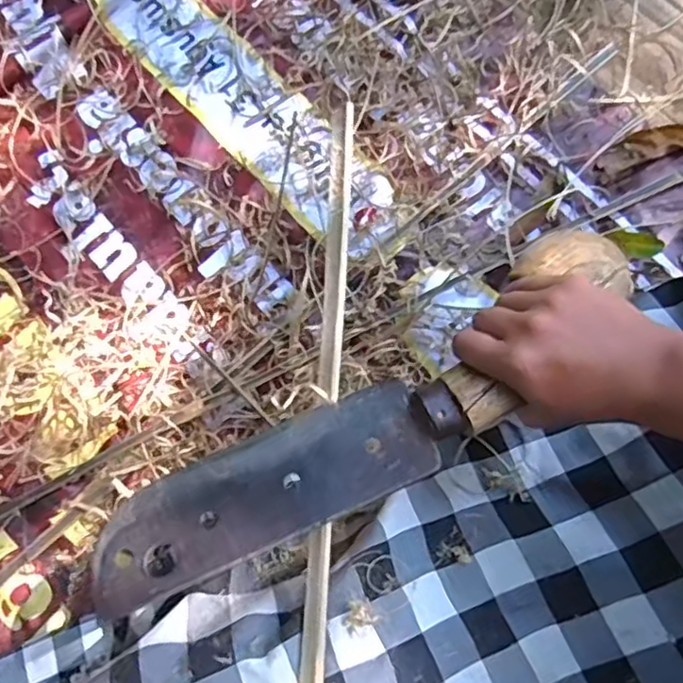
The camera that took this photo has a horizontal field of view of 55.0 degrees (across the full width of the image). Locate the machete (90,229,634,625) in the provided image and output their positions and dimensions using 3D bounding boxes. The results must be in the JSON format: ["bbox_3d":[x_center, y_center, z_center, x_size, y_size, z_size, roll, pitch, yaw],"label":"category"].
[{"bbox_3d":[0.019,0.048,0.397,0.369,0.031,0.080,-31,77,-6],"label":"machete"}]

